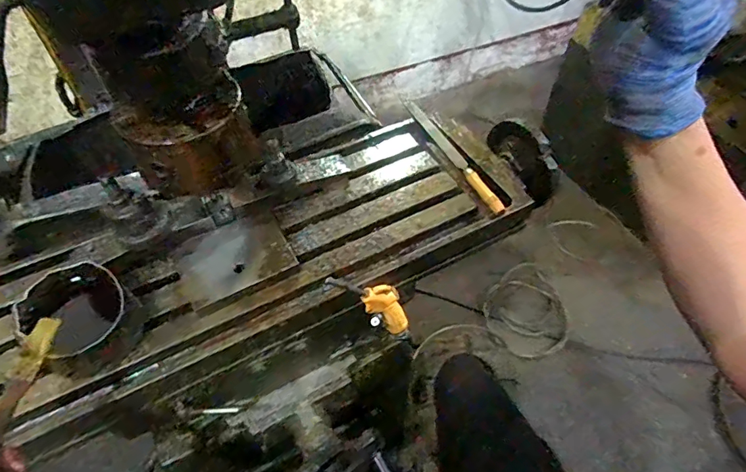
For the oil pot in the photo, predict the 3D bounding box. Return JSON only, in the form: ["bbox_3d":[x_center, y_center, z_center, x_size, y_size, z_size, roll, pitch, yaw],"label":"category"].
[{"bbox_3d":[-0.312,0.089,0.497,0.116,0.065,0.100,30,57,21],"label":"oil pot"}]

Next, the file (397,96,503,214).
[{"bbox_3d":[0.111,-0.132,0.684,0.020,0.021,0.272,-19,54,-15],"label":"file"}]

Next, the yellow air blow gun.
[{"bbox_3d":[0.013,0.092,0.595,0.051,0.222,0.022,-29,55,4],"label":"yellow air blow gun"}]

